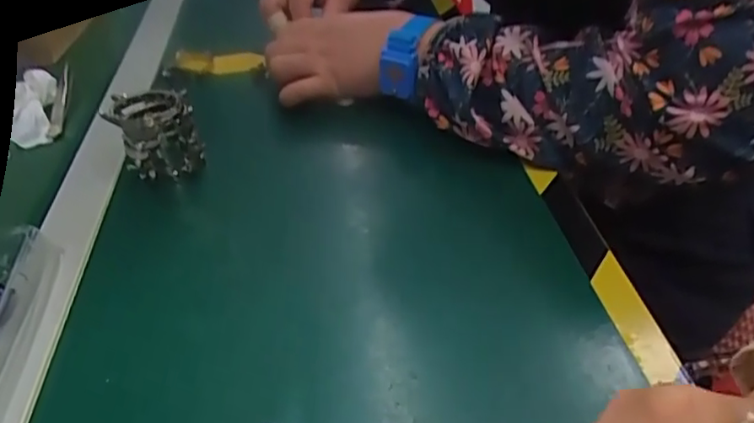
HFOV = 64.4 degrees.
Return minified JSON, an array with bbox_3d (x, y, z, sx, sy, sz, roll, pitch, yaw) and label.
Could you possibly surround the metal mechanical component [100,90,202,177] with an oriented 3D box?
[{"bbox_3d":[-0.154,-0.052,0.423,0.055,0.054,0.055,-23,41,-20],"label":"metal mechanical component"}]

